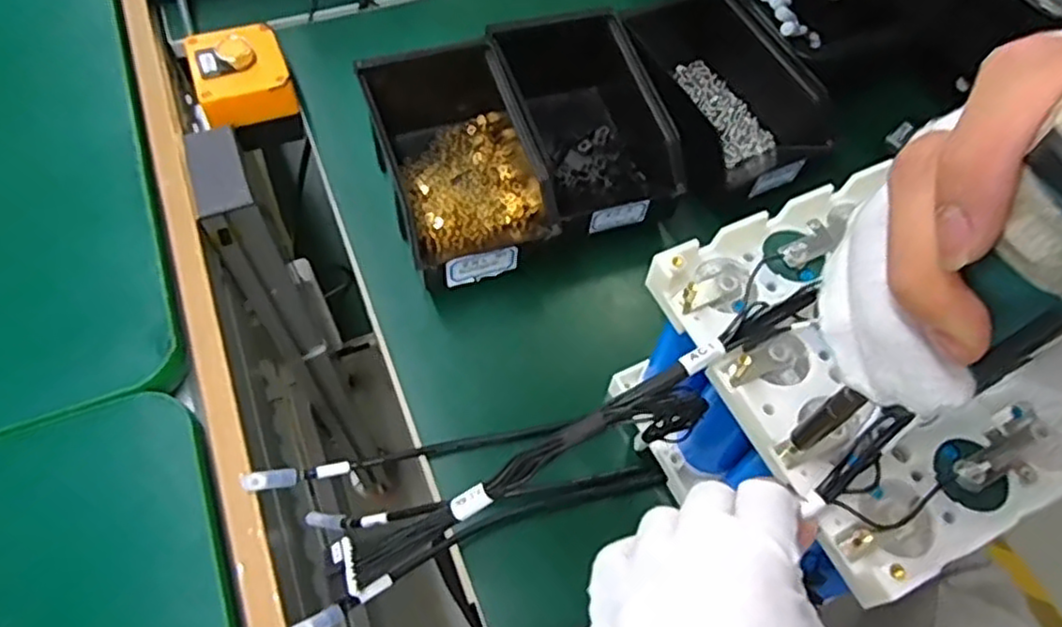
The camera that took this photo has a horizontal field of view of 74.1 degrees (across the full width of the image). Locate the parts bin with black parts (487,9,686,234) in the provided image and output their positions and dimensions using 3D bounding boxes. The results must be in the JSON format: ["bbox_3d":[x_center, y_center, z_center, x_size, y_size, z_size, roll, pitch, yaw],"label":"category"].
[{"bbox_3d":[0.042,-0.147,0.546,0.111,0.070,0.179,-14,62,-10],"label":"parts bin with black parts"}]

